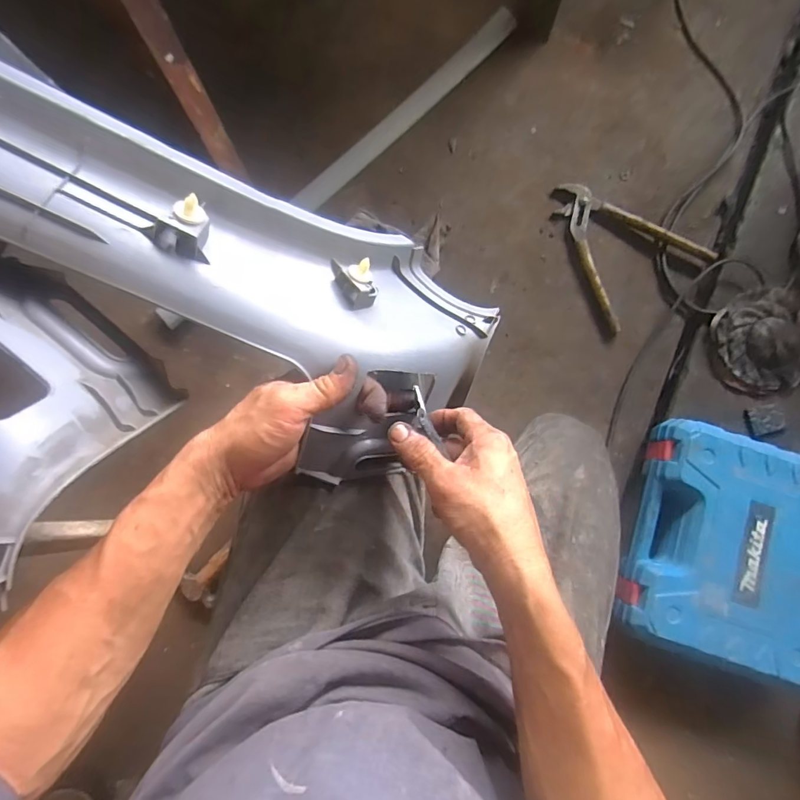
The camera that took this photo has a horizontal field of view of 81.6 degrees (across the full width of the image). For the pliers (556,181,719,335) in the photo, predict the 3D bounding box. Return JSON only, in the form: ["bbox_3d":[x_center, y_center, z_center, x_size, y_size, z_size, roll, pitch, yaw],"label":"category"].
[{"bbox_3d":[0.356,-0.248,0.711,0.183,0.023,0.239,-22,81,-4],"label":"pliers"}]

